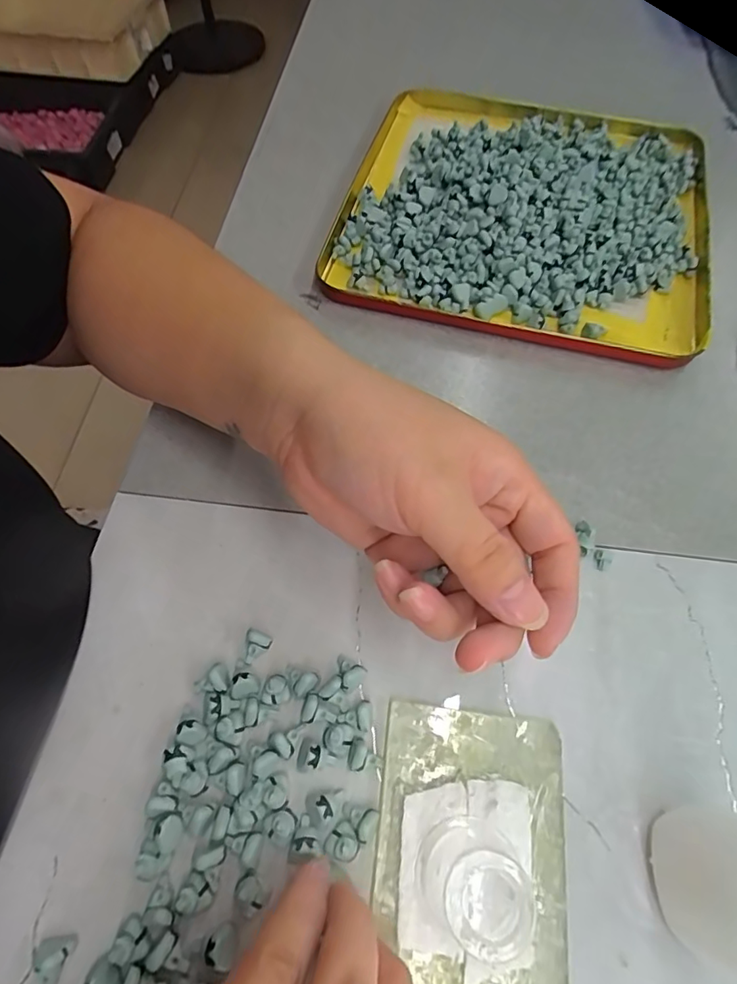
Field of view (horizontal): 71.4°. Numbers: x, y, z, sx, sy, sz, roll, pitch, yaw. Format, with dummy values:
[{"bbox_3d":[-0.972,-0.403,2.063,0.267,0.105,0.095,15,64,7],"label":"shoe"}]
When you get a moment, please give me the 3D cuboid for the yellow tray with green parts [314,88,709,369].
[{"bbox_3d":[0.106,-0.209,0.364,0.254,0.039,0.265,15,63,7],"label":"yellow tray with green parts"}]

